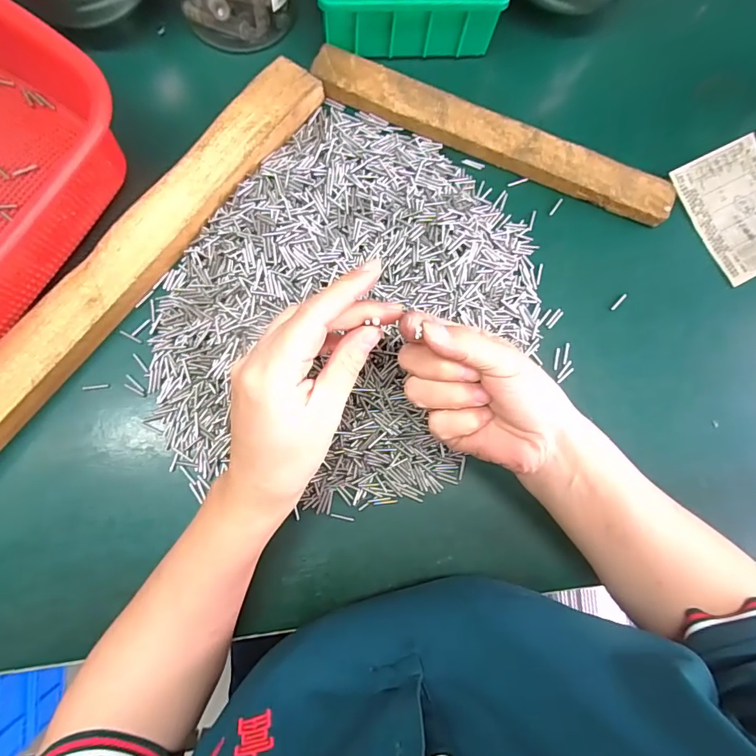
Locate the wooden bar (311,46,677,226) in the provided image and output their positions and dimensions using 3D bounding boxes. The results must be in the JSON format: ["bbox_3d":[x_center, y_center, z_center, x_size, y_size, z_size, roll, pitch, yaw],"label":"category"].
[{"bbox_3d":[0.093,-0.196,0.358,0.300,0.014,0.036,22,82,-1],"label":"wooden bar"}]

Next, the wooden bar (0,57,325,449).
[{"bbox_3d":[-0.195,-0.066,0.315,0.044,0.023,0.440,38,82,1],"label":"wooden bar"}]

